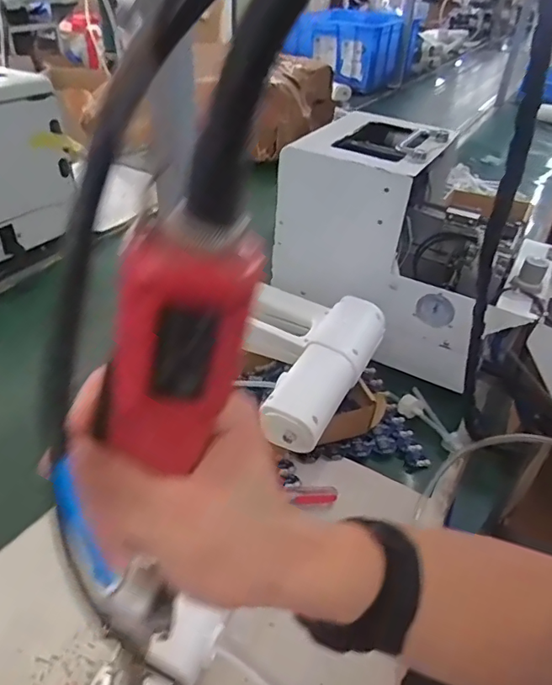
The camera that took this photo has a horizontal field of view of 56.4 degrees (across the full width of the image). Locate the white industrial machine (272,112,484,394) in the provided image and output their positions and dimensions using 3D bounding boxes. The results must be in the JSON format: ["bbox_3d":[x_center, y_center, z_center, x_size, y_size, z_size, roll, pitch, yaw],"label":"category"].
[{"bbox_3d":[0.162,-0.146,0.720,0.270,0.252,0.216,19,41,18],"label":"white industrial machine"}]

